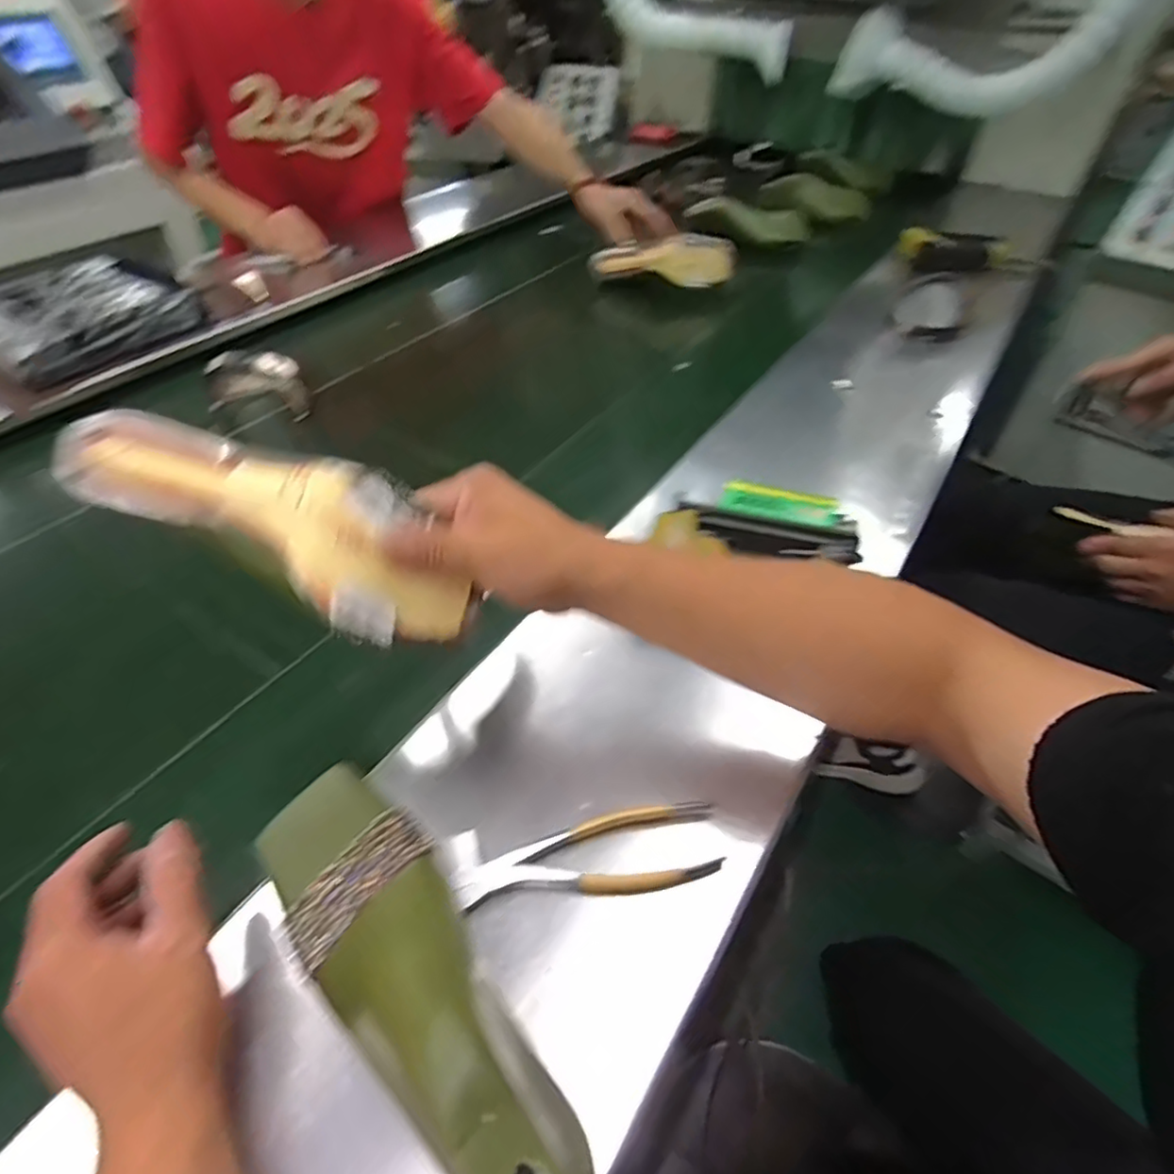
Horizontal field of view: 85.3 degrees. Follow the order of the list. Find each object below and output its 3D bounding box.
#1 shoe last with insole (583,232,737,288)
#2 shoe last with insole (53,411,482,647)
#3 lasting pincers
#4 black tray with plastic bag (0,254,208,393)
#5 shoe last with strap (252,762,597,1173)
[{"bbox_3d":[0.128,-0.571,1.105,0.256,0.086,0.075,14,60,22],"label":"shoe last with insole"},{"bbox_3d":[-0.170,-0.039,0.348,0.229,0.058,0.068,26,48,-3],"label":"shoe last with insole"},{"bbox_3d":[0.001,0.169,0.401,0.167,0.019,0.051,-7,47,-8],"label":"lasting pincers"},{"bbox_3d":[-0.688,-0.368,0.854,0.185,0.079,0.262,21,49,18],"label":"black tray with plastic bag"},{"bbox_3d":[-0.078,0.198,0.316,0.234,0.118,0.080,36,55,29],"label":"shoe last with strap"}]

